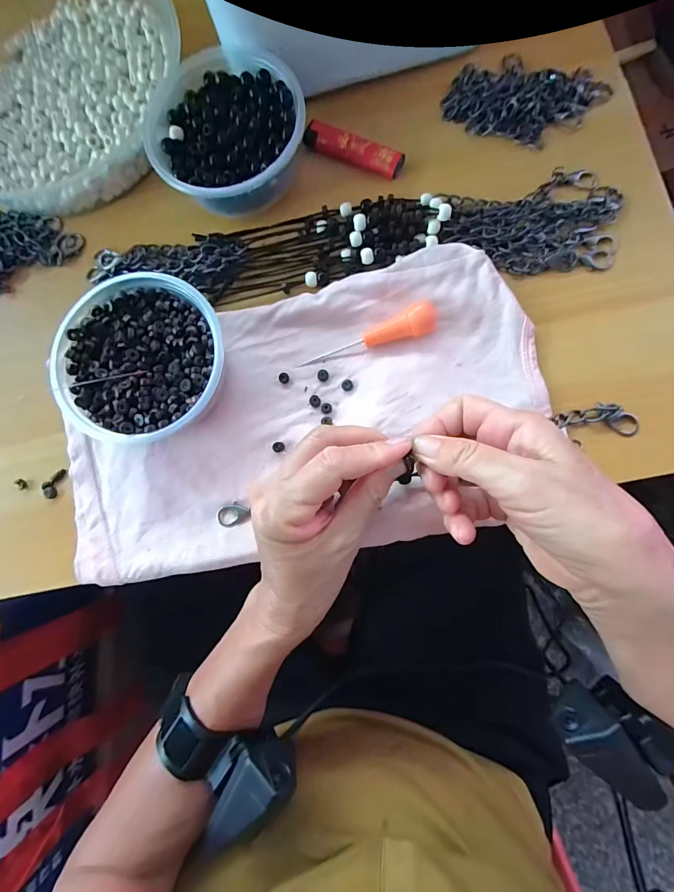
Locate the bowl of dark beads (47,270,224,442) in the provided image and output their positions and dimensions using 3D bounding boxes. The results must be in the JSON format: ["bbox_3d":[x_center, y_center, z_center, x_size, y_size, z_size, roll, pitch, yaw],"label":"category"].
[{"bbox_3d":[-0.130,-0.058,0.261,0.108,0.042,0.108,-1,82,4],"label":"bowl of dark beads"}]

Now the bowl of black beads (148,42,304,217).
[{"bbox_3d":[-0.077,-0.228,0.280,0.110,0.040,0.119,-3,81,4],"label":"bowl of black beads"}]

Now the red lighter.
[{"bbox_3d":[0.011,-0.227,0.292,0.079,0.008,0.021,24,84,7],"label":"red lighter"}]

